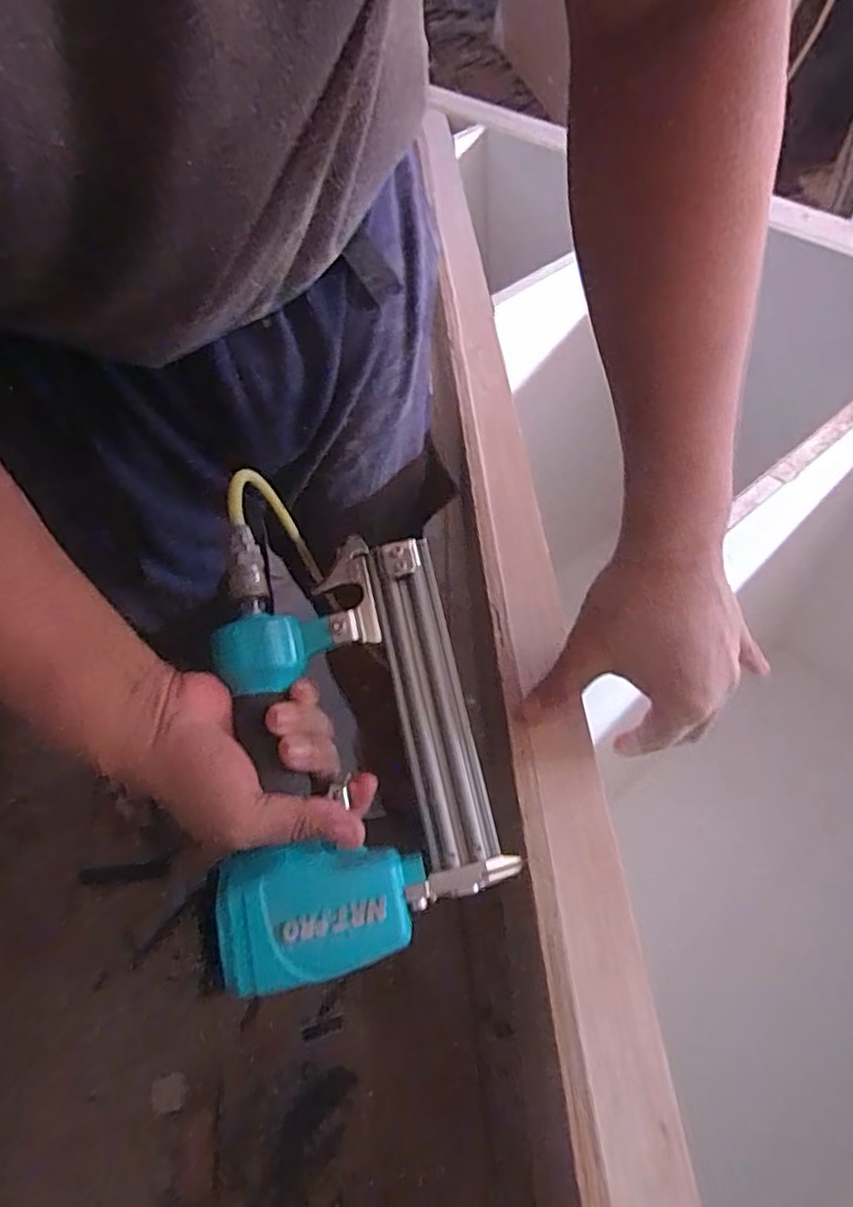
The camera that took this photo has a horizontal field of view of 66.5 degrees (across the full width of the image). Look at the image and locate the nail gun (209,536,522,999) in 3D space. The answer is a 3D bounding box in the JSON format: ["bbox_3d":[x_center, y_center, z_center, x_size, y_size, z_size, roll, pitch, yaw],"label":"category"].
[{"bbox_3d":[-0.047,0.084,0.381,0.147,0.062,0.224,-6,69,-13],"label":"nail gun"}]

